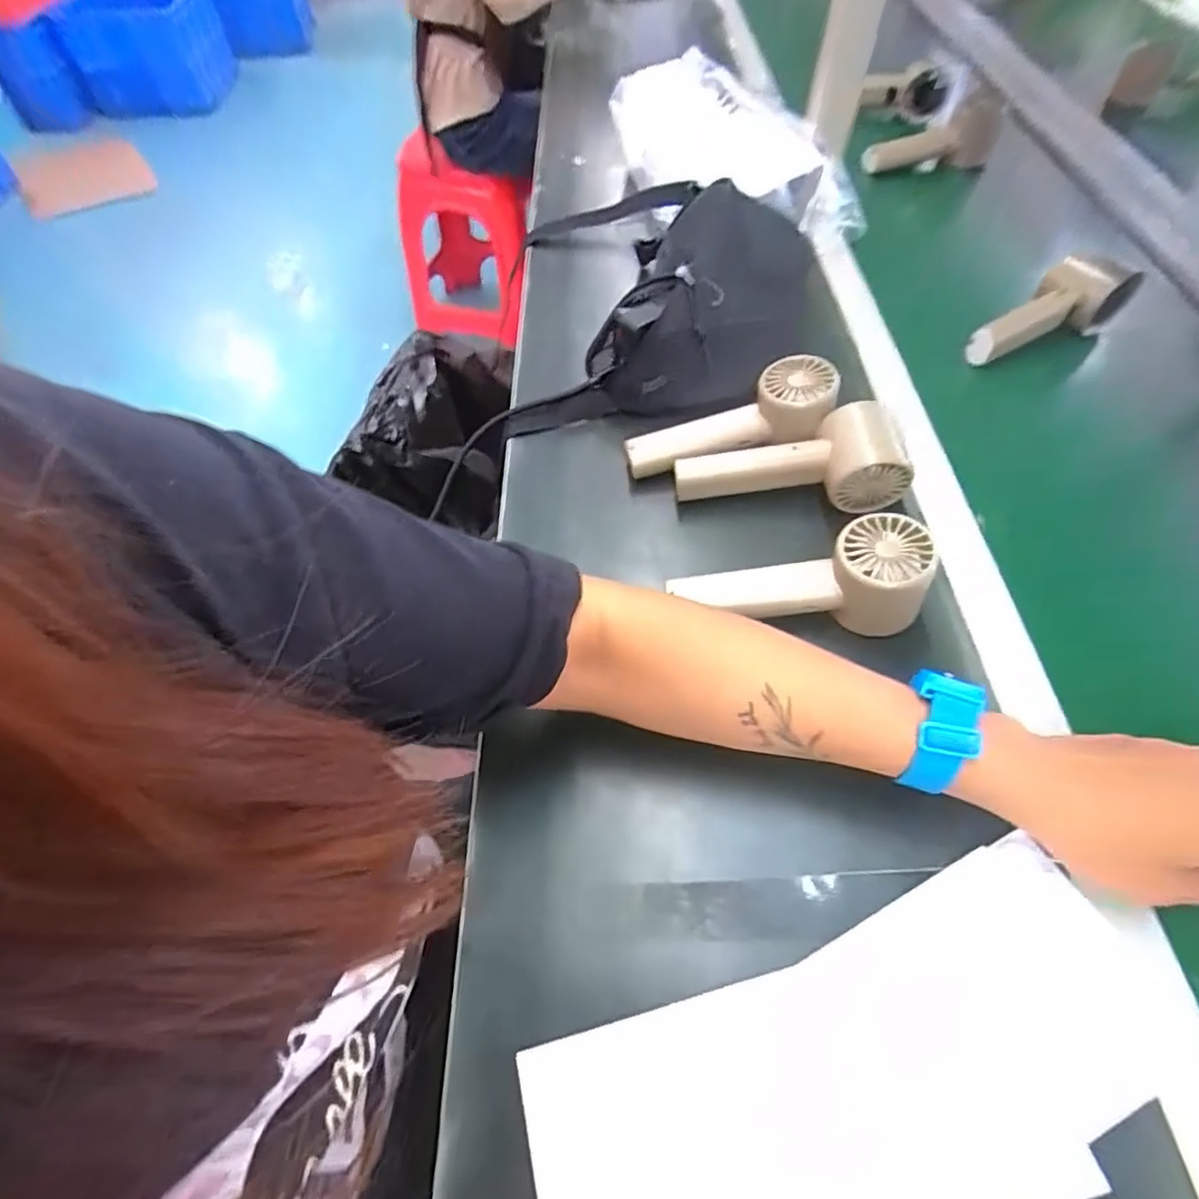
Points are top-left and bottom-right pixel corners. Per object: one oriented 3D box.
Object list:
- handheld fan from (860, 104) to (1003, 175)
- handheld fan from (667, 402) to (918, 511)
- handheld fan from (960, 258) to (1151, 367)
[{"bbox_3d":[0.396,-0.547,0.730,0.155,0.063,0.049,-4,59,11],"label":"handheld fan"},{"bbox_3d":[0.136,-0.101,0.437,0.155,0.047,0.056,-1,59,14],"label":"handheld fan"},{"bbox_3d":[0.394,-0.249,0.519,0.150,0.054,0.050,-30,65,-17],"label":"handheld fan"}]

